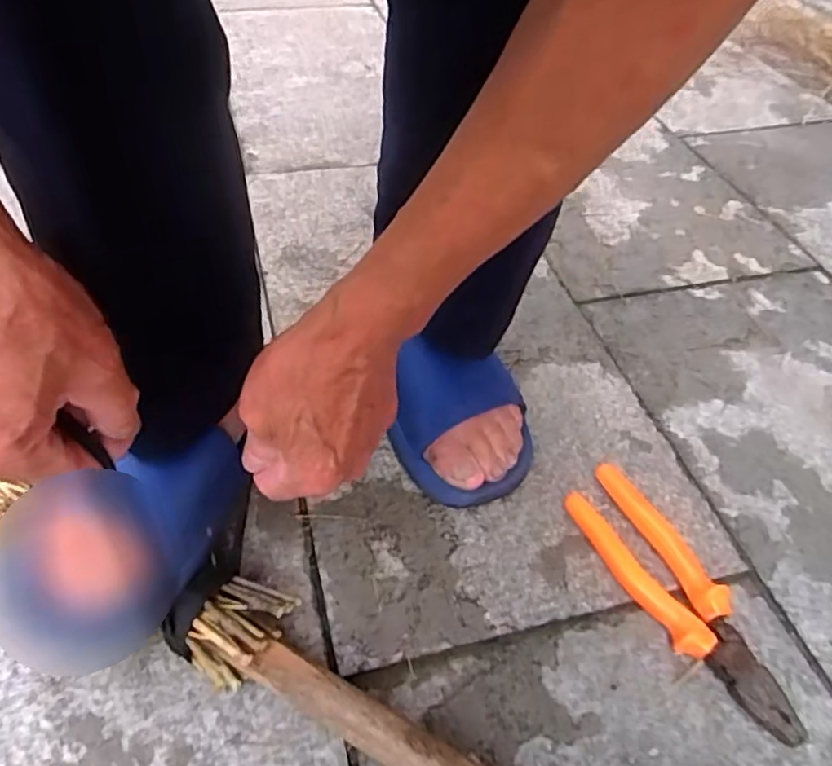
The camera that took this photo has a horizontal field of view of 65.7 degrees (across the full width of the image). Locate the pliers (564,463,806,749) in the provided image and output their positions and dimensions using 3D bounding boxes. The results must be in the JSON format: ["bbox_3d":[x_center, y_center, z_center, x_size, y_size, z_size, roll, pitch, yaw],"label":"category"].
[{"bbox_3d":[0.179,0.143,0.438,0.052,0.028,0.194,-23,52,-23],"label":"pliers"}]

